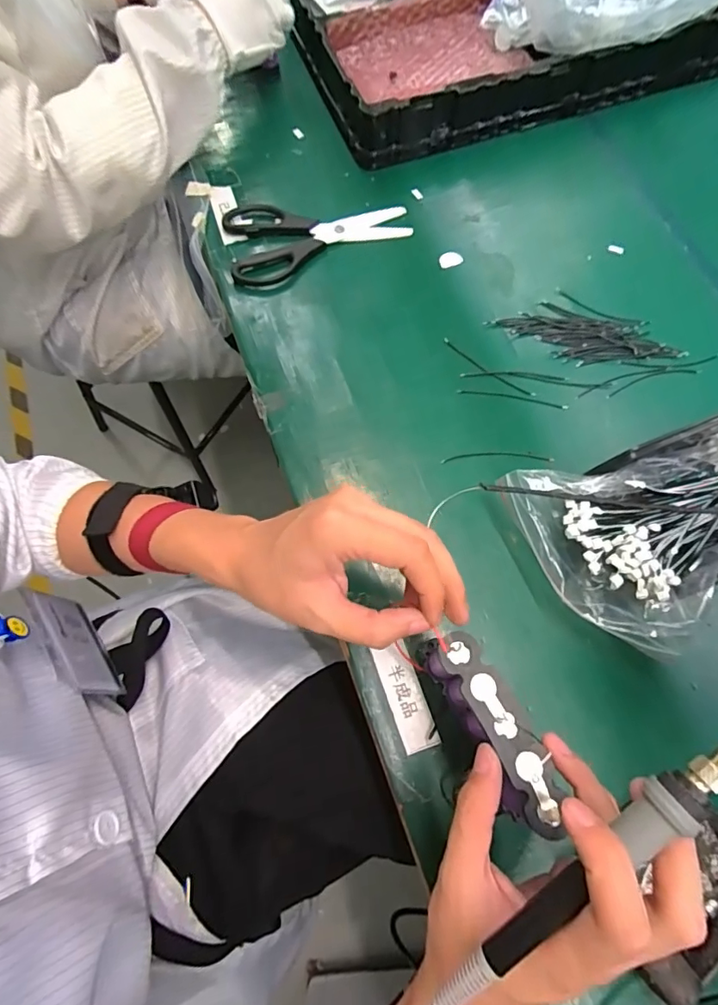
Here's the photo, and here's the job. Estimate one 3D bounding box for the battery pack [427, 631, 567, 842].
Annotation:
[{"bbox_3d":[0.075,0.132,0.295,0.028,0.077,0.106,-25,73,-9],"label":"battery pack"}]

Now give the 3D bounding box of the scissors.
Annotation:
[{"bbox_3d":[-0.041,-0.278,0.505,0.186,0.008,0.100,-12,69,-4],"label":"scissors"}]

